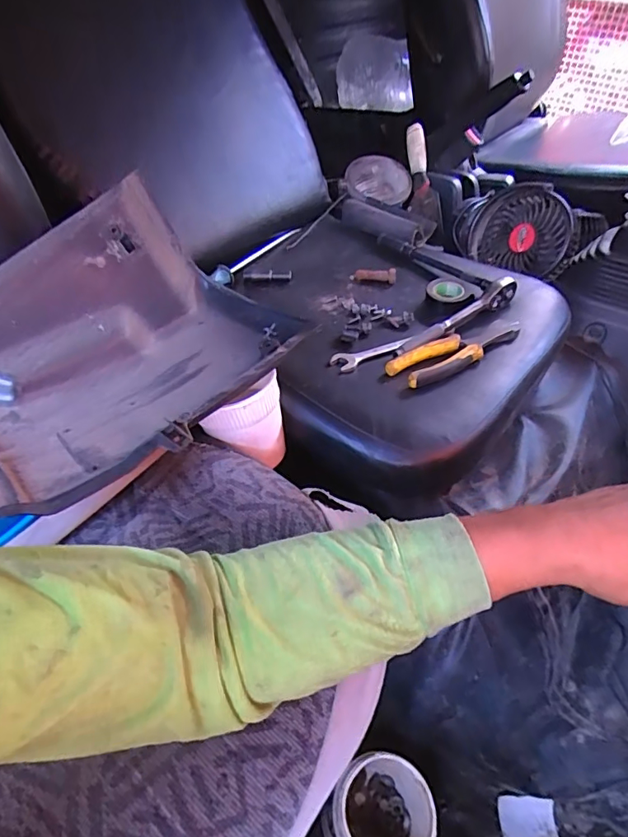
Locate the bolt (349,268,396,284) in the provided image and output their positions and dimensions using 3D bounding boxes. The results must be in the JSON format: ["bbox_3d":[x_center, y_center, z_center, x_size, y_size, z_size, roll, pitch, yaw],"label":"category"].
[{"bbox_3d":[0.082,-0.201,0.693,0.062,0.018,0.016,10,47,10],"label":"bolt"}]

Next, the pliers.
[{"bbox_3d":[0.166,-0.080,0.570,0.175,0.019,0.052,-24,50,-21],"label":"pliers"}]

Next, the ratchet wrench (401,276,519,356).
[{"bbox_3d":[0.178,-0.126,0.601,0.191,0.035,0.024,-29,52,-25],"label":"ratchet wrench"}]

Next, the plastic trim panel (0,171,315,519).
[{"bbox_3d":[-0.175,-0.065,0.439,0.224,0.123,0.318,29,52,26],"label":"plastic trim panel"}]

